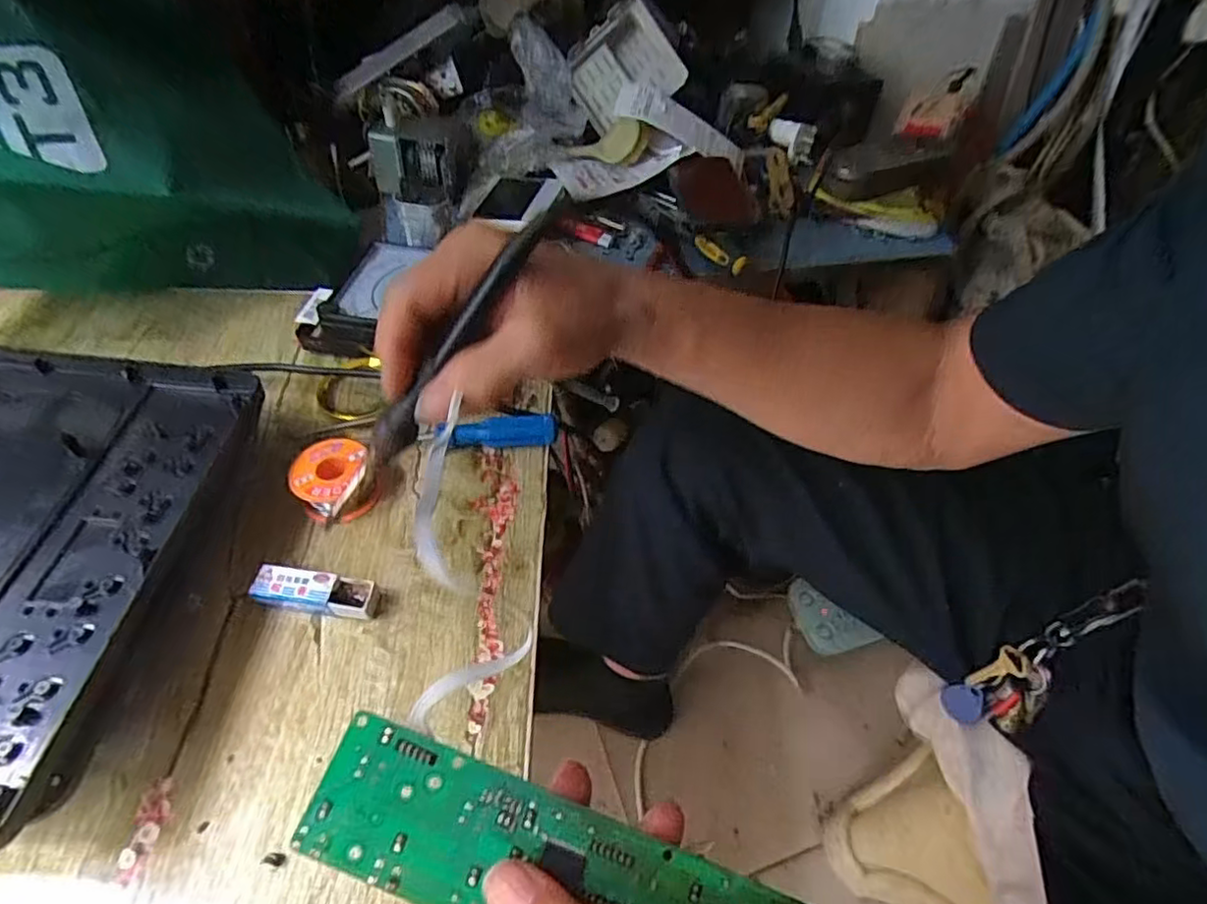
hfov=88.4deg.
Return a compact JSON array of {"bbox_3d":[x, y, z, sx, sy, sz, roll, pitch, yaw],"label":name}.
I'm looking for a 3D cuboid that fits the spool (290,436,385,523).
[{"bbox_3d":[-0.190,0.022,0.436,0.051,0.035,0.058,26,52,16],"label":"spool"}]

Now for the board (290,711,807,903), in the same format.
[{"bbox_3d":[-0.001,0.153,0.214,0.206,0.004,0.046,23,68,2],"label":"board"}]

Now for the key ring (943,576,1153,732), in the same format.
[{"bbox_3d":[0.319,0.152,0.449,0.017,0.171,0.047,-4,43,-39],"label":"key ring"}]

